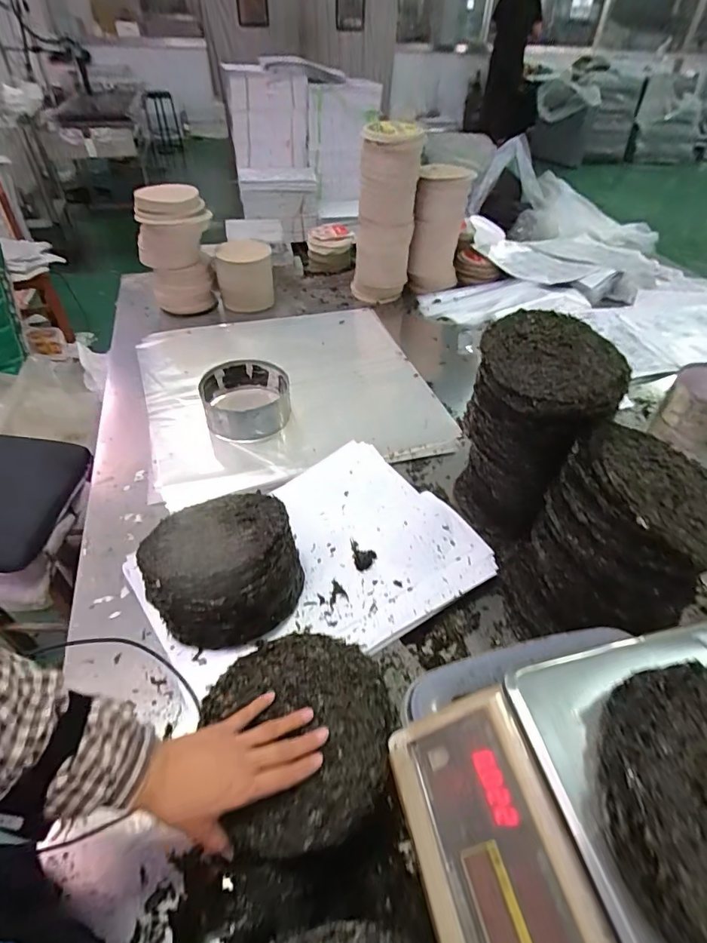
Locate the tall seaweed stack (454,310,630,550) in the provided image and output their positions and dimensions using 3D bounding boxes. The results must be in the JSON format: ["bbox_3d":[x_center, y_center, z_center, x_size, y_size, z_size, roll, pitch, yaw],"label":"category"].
[{"bbox_3d":[0.275,-0.055,0.765,0.196,0.321,0.180,29,52,23],"label":"tall seaweed stack"}]

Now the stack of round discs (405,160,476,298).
[{"bbox_3d":[0.257,-0.720,1.425,0.129,0.317,0.138,20,49,16],"label":"stack of round discs"}]

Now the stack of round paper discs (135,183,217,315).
[{"bbox_3d":[-0.479,-0.598,1.289,0.179,0.281,0.145,-21,50,-20],"label":"stack of round paper discs"}]

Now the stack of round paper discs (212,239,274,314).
[{"bbox_3d":[-0.311,-0.560,1.349,0.151,0.173,0.149,-9,47,-10],"label":"stack of round paper discs"}]

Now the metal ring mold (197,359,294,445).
[{"bbox_3d":[-0.226,-0.153,1.001,0.180,0.090,0.176,-5,47,-6],"label":"metal ring mold"}]

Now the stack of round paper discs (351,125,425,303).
[{"bbox_3d":[0.090,-0.722,1.342,0.163,0.411,0.140,8,47,6],"label":"stack of round paper discs"}]

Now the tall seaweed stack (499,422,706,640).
[{"bbox_3d":[0.358,0.099,0.644,0.232,0.264,0.192,17,48,14],"label":"tall seaweed stack"}]

